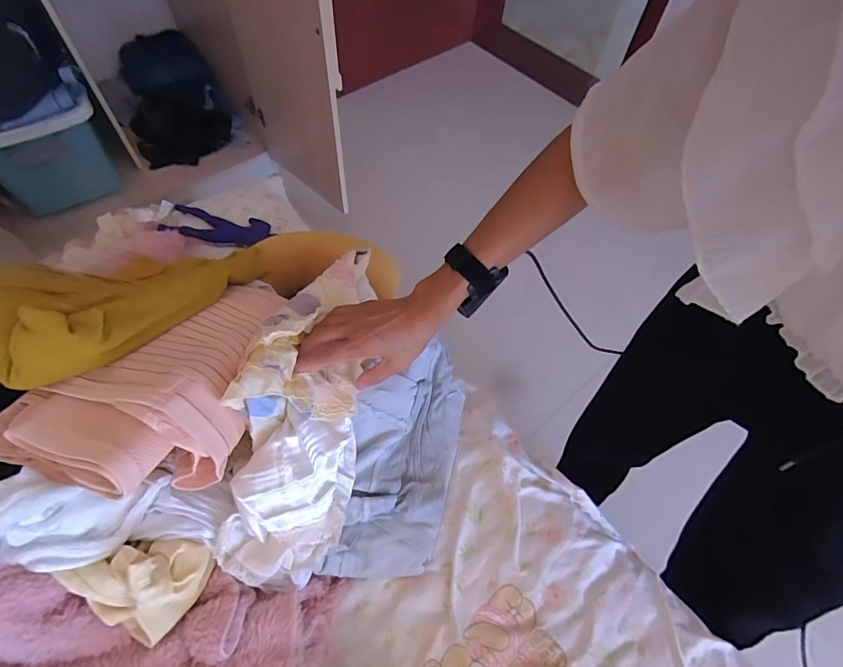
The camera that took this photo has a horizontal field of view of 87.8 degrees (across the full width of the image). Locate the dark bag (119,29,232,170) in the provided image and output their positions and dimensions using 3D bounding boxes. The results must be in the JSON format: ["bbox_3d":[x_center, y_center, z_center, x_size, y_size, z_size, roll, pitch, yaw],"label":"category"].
[{"bbox_3d":[-0.807,-0.770,1.445,0.317,0.251,0.373,-14,60,-13],"label":"dark bag"}]

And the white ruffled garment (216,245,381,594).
[{"bbox_3d":[-0.127,0.063,0.463,0.117,0.142,0.365,7,75,0],"label":"white ruffled garment"}]

